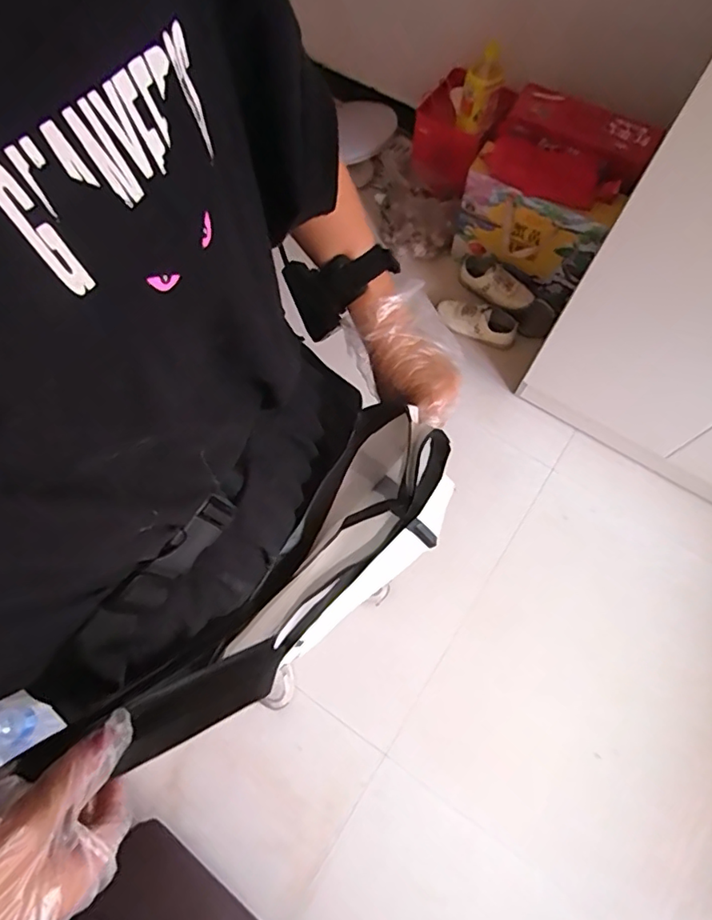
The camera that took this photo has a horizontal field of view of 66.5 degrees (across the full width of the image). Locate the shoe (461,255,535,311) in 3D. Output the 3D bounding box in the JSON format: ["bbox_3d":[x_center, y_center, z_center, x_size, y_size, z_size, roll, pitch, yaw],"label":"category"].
[{"bbox_3d":[0.364,-0.463,1.431,0.201,0.067,0.082,41,76,14],"label":"shoe"}]

